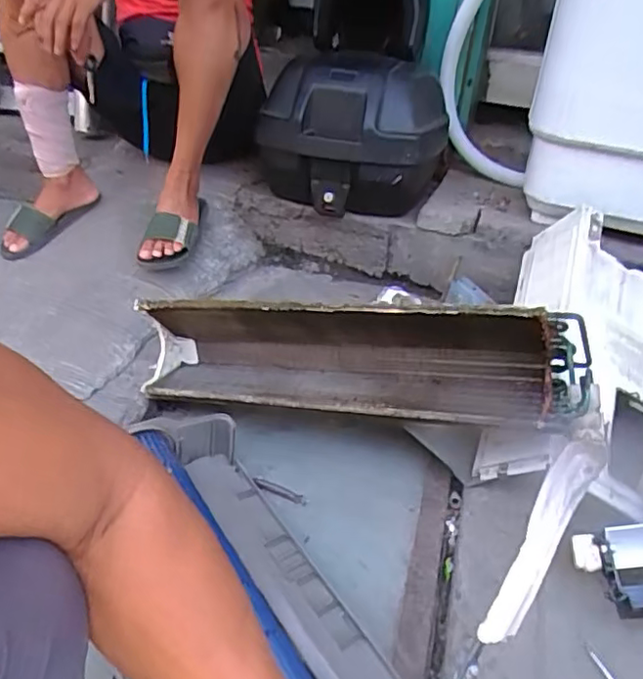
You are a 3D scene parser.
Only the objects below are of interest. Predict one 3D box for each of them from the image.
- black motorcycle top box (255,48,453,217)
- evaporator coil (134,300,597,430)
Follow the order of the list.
[{"bbox_3d":[0.071,-0.470,1.397,0.393,0.288,0.459,12,32,10],"label":"black motorcycle top box"},{"bbox_3d":[0.023,0.014,0.914,0.694,0.171,0.143,3,29,21],"label":"evaporator coil"}]

